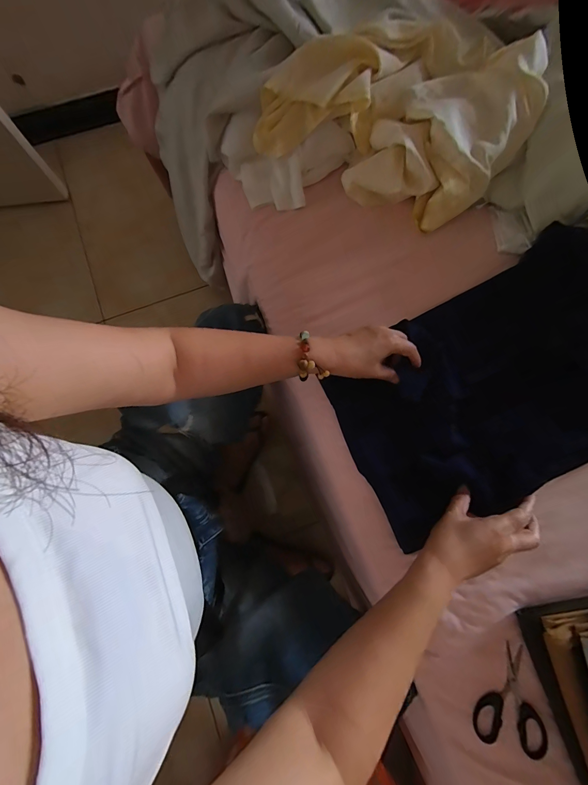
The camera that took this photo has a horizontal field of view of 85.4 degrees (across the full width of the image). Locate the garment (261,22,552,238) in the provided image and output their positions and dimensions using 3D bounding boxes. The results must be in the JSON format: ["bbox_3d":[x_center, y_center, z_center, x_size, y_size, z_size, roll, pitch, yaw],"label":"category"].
[{"bbox_3d":[0.133,-0.368,0.429,0.325,0.129,0.202,19,77,4],"label":"garment"}]

